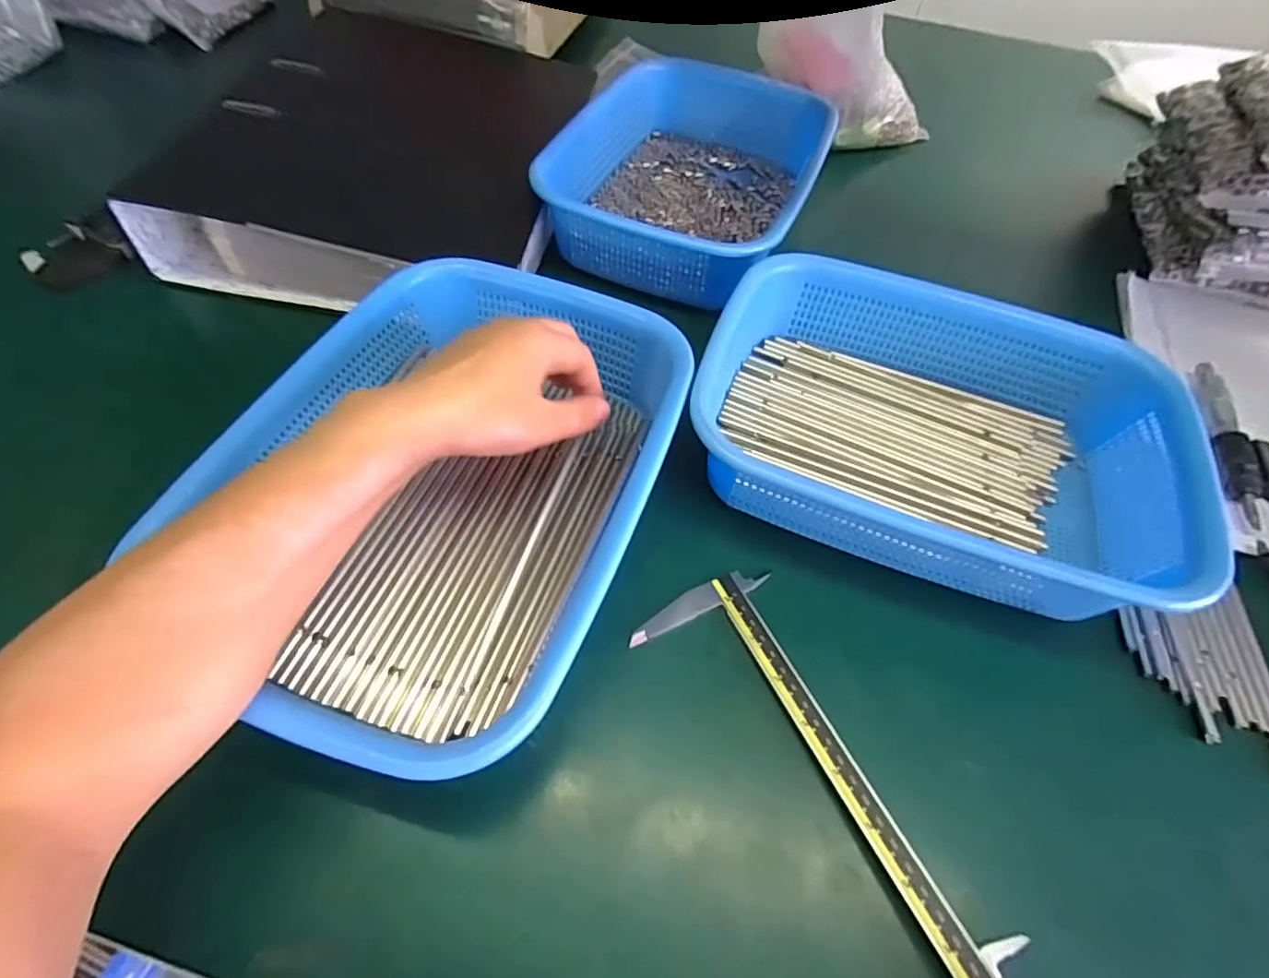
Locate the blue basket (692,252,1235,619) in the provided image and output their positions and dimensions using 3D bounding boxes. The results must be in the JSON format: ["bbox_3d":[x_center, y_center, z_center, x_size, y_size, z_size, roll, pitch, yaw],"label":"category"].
[{"bbox_3d":[0.191,-0.042,0.382,0.292,0.067,0.198,22,61,10],"label":"blue basket"}]

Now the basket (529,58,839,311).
[{"bbox_3d":[0.055,-0.284,0.532,0.206,0.069,0.269,23,61,11],"label":"basket"}]

